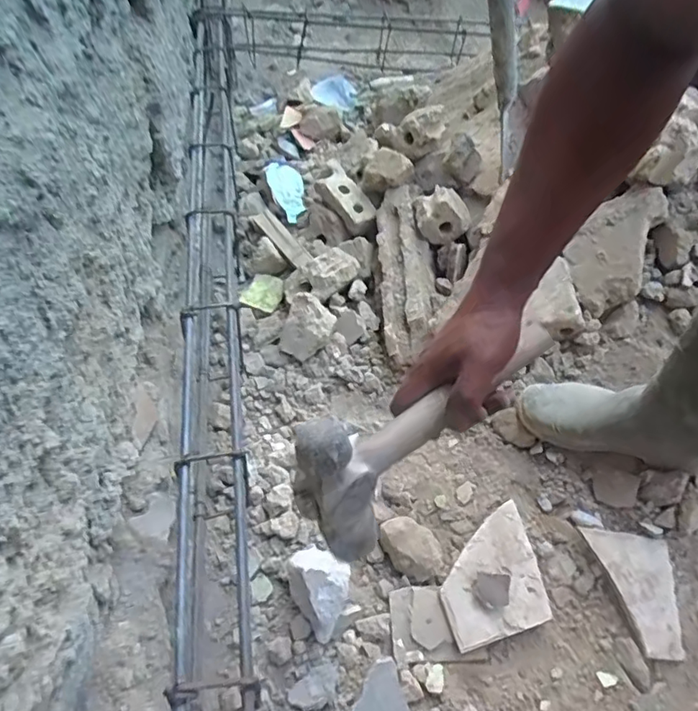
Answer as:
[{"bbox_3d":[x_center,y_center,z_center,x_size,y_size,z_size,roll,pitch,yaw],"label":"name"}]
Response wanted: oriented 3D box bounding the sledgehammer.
[{"bbox_3d":[0.082,0.052,0.481,0.309,0.129,0.058,-29,58,-34],"label":"sledgehammer"}]

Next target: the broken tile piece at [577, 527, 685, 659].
[{"bbox_3d":[0.364,0.299,0.707,0.101,0.012,0.149,2,66,-4],"label":"broken tile piece"}]

